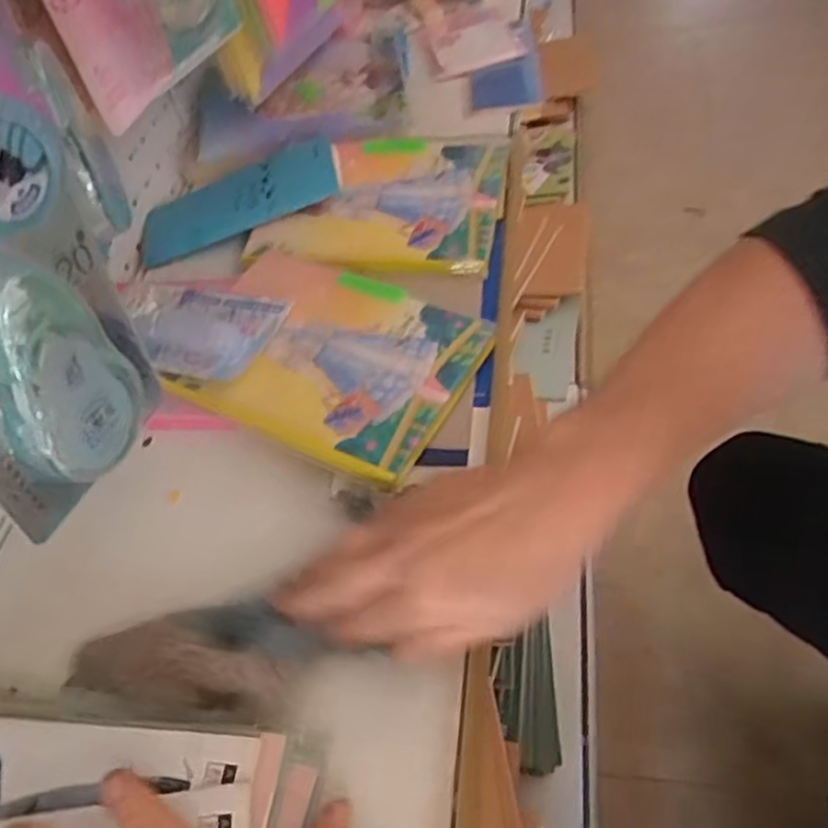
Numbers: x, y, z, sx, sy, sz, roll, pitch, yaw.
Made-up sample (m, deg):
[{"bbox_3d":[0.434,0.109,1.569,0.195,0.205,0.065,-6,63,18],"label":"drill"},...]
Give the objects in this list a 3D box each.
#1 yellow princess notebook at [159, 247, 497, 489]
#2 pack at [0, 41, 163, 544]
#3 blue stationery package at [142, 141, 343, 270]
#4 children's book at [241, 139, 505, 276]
[{"bbox_3d":[-0.053,-0.037,0.439,0.175,0.019,0.131,21,55,22],"label":"yellow princess notebook"},{"bbox_3d":[-0.125,-0.038,0.230,0.026,0.134,0.091,13,56,22],"label":"pack"},{"bbox_3d":[-0.136,-0.164,0.545,0.164,0.013,0.055,-17,72,14],"label":"blue stationery package"},{"bbox_3d":[-0.022,-0.164,0.531,0.172,0.013,0.141,6,58,11],"label":"children's book"}]

